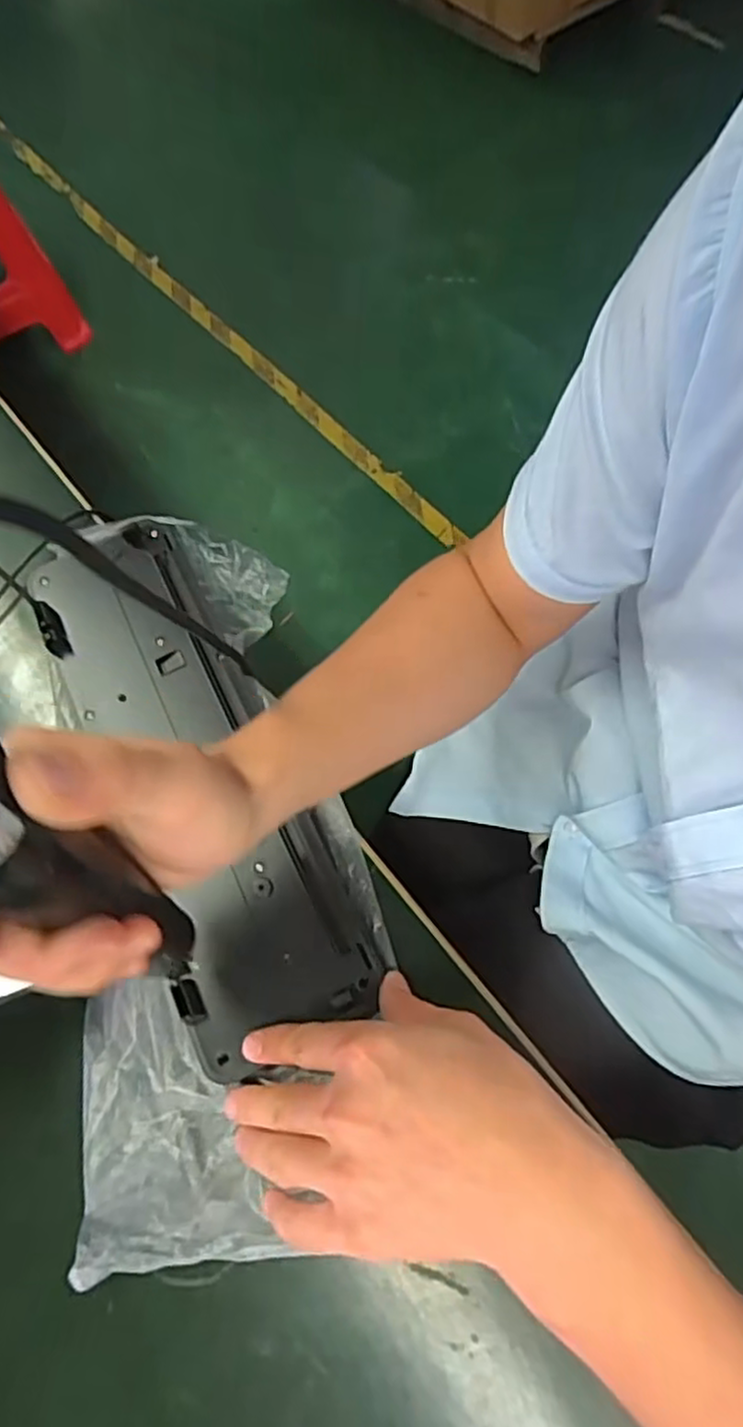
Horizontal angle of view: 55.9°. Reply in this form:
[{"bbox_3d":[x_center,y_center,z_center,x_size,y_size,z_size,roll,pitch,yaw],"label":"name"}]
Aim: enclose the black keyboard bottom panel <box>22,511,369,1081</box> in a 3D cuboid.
[{"bbox_3d":[-0.120,0.024,0.443,0.107,0.017,0.364,-23,69,-8],"label":"black keyboard bottom panel"}]

